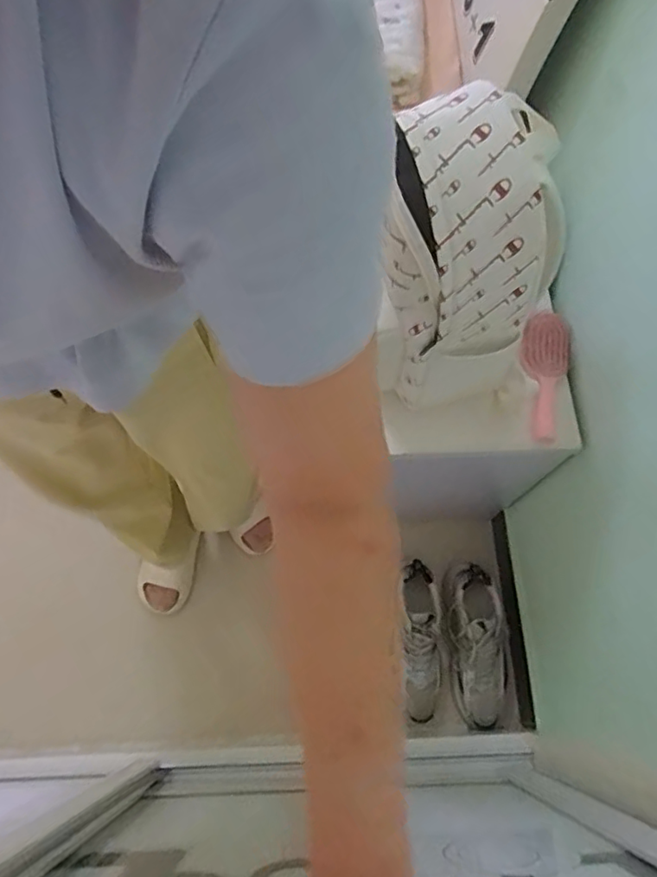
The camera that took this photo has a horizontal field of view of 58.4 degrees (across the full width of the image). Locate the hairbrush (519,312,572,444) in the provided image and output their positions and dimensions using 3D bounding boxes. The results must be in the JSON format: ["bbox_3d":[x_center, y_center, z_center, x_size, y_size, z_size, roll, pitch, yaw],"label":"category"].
[{"bbox_3d":[0.331,-0.098,0.905,0.078,0.030,0.209,12,69,3],"label":"hairbrush"}]

